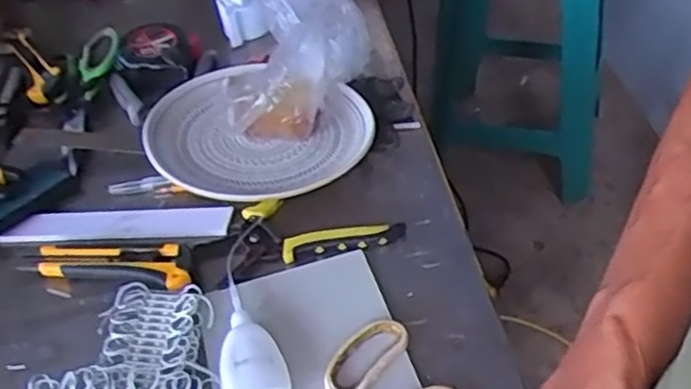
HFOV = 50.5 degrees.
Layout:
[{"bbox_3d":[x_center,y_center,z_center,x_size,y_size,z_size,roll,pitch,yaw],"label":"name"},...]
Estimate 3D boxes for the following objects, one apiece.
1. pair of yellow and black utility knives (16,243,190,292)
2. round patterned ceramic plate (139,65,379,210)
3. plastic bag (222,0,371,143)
[{"bbox_3d":[-0.191,0.057,0.606,0.139,0.018,0.039,6,45,15],"label":"pair of yellow and black utility knives"},{"bbox_3d":[-0.085,-0.055,0.688,0.191,0.042,0.181,-4,44,4],"label":"round patterned ceramic plate"},{"bbox_3d":[-0.048,-0.136,0.714,0.143,0.083,0.170,-6,44,-1],"label":"plastic bag"}]

